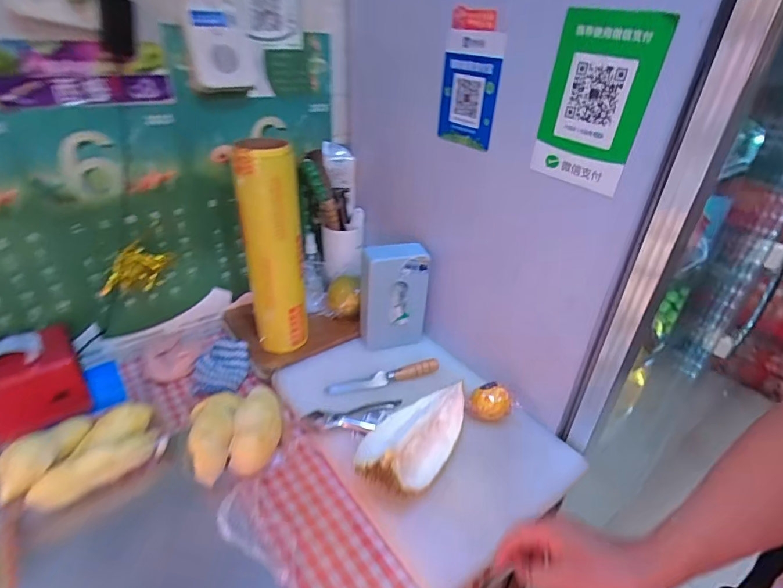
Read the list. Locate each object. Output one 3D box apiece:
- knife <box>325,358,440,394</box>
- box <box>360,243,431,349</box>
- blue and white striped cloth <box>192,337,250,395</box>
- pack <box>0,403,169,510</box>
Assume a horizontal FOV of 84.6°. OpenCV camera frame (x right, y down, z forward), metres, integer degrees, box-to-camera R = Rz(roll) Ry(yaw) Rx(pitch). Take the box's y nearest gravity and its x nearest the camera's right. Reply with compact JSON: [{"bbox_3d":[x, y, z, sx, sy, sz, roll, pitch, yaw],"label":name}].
[{"bbox_3d":[-0.014,0.143,0.749,0.199,0.028,0.025,-5,34,-12],"label":"knife"},{"bbox_3d":[0.004,0.003,0.797,0.117,0.184,0.054,-3,33,-8],"label":"box"},{"bbox_3d":[-0.305,0.128,0.771,0.091,0.034,0.108,4,33,1],"label":"blue and white striped cloth"},{"bbox_3d":[-0.418,0.208,0.597,0.182,0.065,0.118,-16,37,-26],"label":"pack"}]

